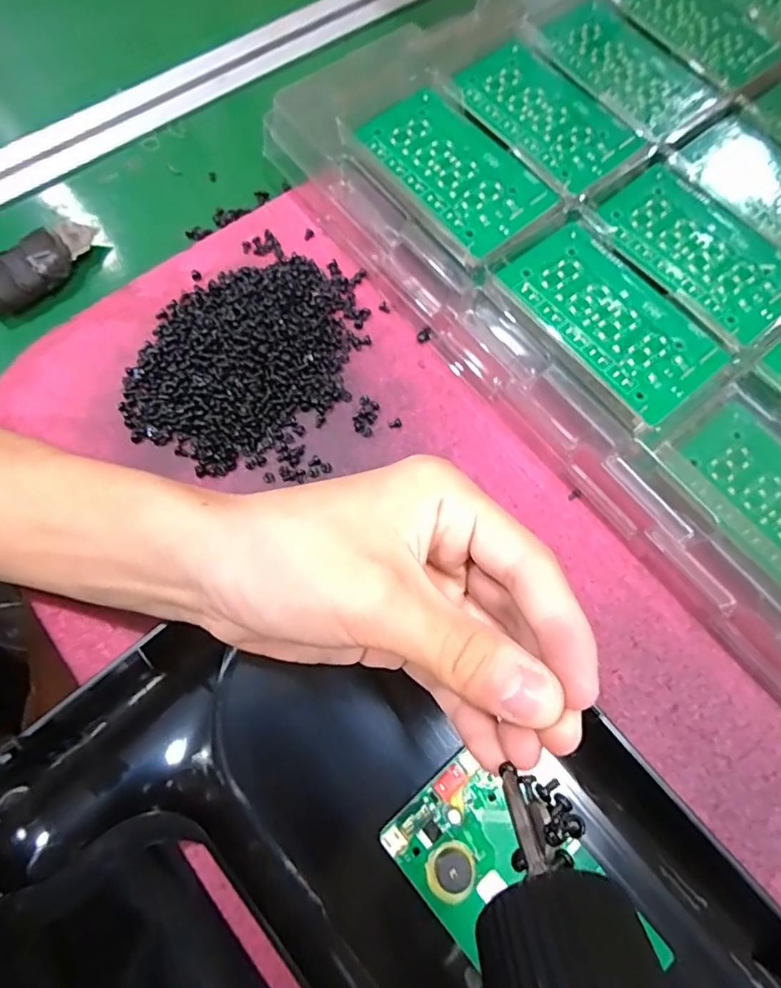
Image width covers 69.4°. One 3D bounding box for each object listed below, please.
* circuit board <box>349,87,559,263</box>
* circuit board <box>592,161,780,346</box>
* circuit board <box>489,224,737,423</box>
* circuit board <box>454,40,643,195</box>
[{"bbox_3d":[0.031,-0.173,0.299,0.057,0.004,0.105,-37,75,-10],"label":"circuit board"},{"bbox_3d":[0.162,-0.128,0.295,0.058,0.005,0.105,-36,77,-14],"label":"circuit board"},{"bbox_3d":[0.108,-0.088,0.275,0.058,0.005,0.104,-36,77,-14],"label":"circuit board"},{"bbox_3d":[0.087,-0.214,0.316,0.058,0.004,0.101,-37,77,-14],"label":"circuit board"}]

